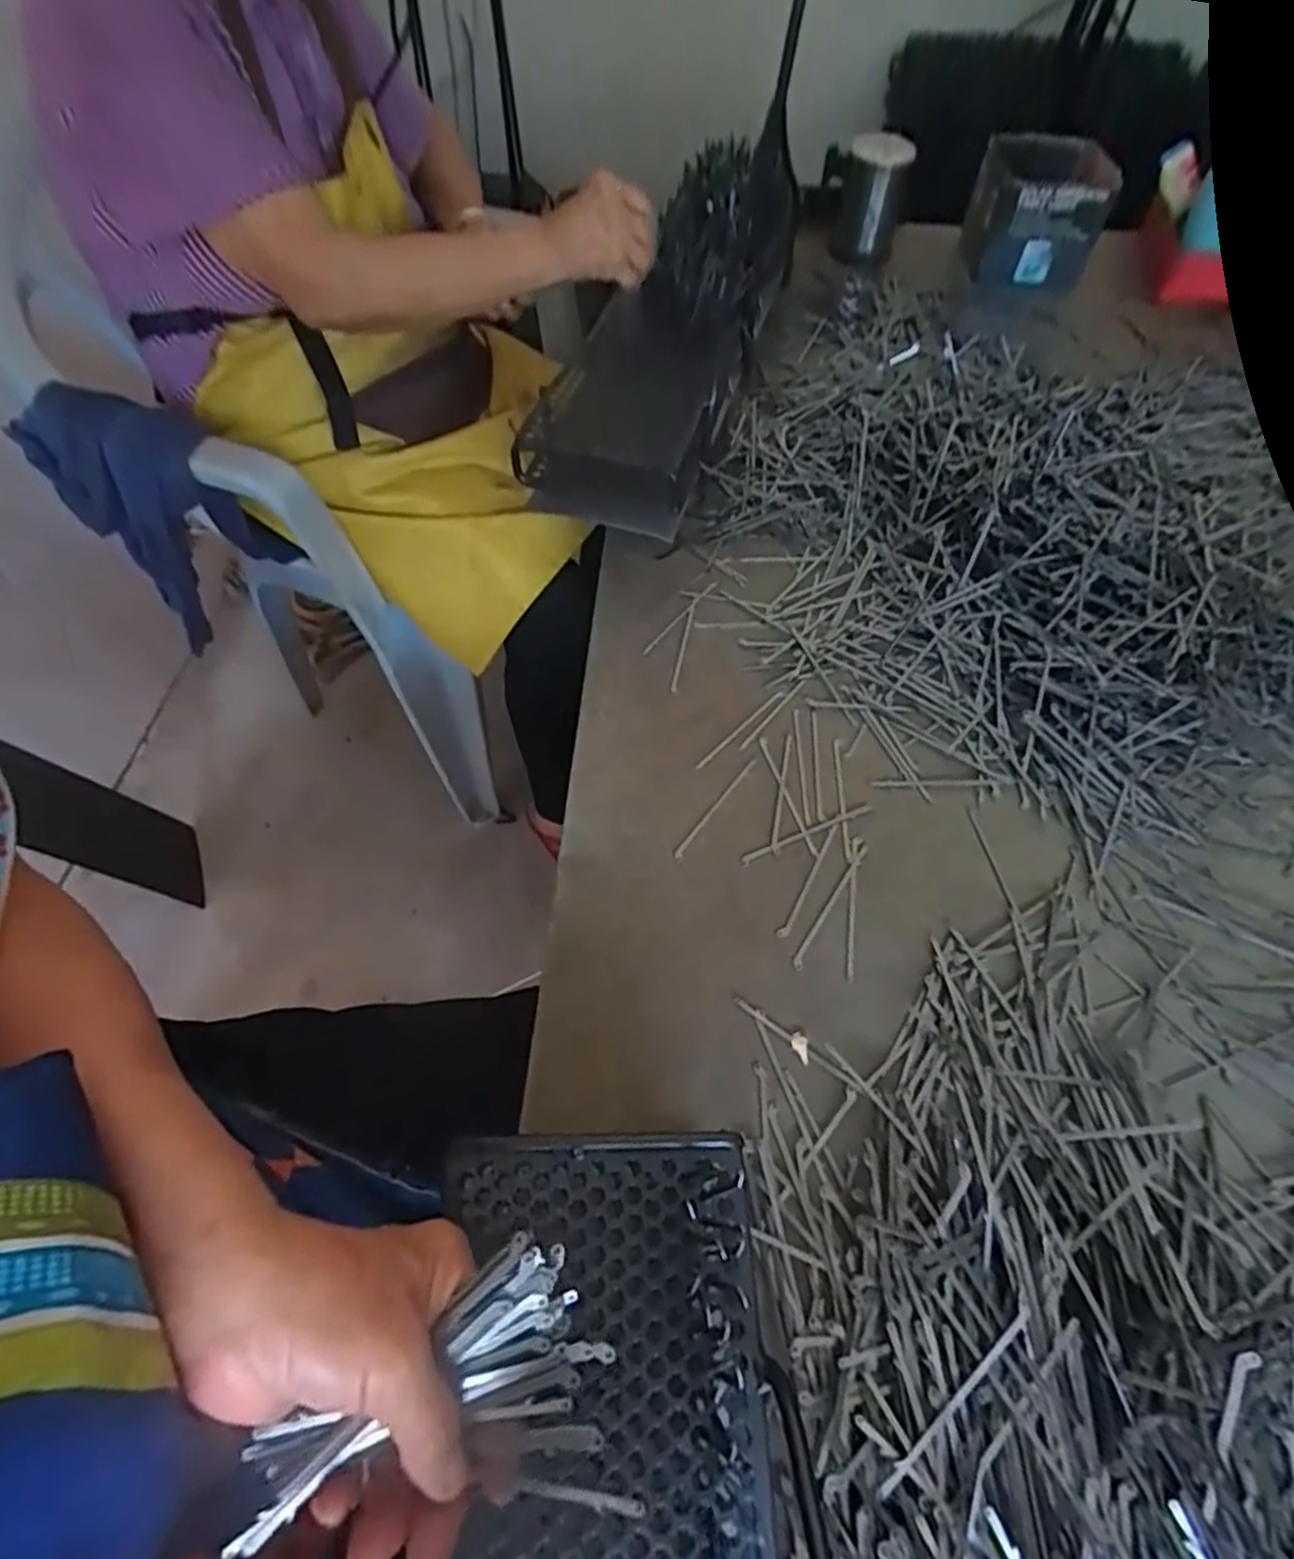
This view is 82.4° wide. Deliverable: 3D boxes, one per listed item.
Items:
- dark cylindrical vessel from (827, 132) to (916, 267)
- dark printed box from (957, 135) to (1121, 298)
[{"bbox_3d":[0.269,-0.696,0.894,0.077,0.135,0.077,9,60,7],"label":"dark cylindrical vessel"},{"bbox_3d":[0.471,-0.681,0.894,0.143,0.121,0.092,2,59,3],"label":"dark printed box"}]

